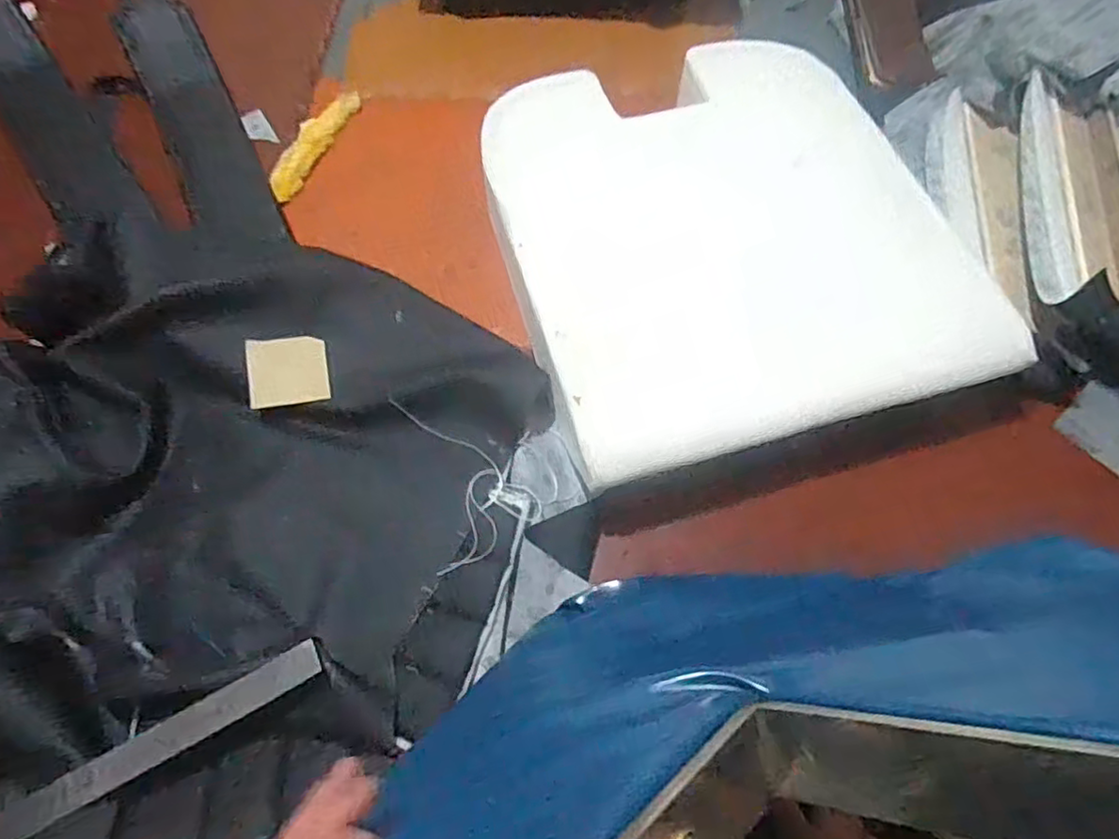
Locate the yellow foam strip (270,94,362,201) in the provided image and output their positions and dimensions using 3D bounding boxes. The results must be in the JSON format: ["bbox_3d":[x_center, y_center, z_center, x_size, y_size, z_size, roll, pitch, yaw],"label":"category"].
[{"bbox_3d":[-0.366,-0.405,0.953,0.051,0.025,0.227,18,66,7],"label":"yellow foam strip"}]

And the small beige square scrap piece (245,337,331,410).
[{"bbox_3d":[-0.302,-0.054,0.718,0.083,0.006,0.076,-9,83,-15],"label":"small beige square scrap piece"}]

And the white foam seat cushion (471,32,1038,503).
[{"bbox_3d":[0.184,-0.225,0.770,0.491,0.094,0.535,-15,66,-8],"label":"white foam seat cushion"}]

